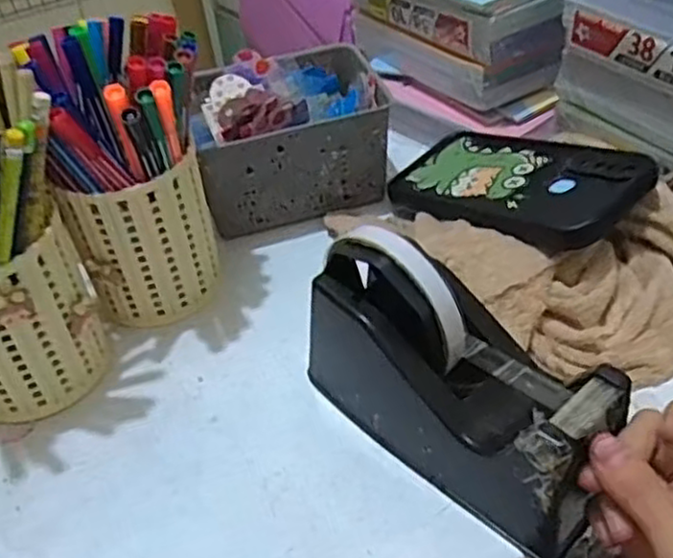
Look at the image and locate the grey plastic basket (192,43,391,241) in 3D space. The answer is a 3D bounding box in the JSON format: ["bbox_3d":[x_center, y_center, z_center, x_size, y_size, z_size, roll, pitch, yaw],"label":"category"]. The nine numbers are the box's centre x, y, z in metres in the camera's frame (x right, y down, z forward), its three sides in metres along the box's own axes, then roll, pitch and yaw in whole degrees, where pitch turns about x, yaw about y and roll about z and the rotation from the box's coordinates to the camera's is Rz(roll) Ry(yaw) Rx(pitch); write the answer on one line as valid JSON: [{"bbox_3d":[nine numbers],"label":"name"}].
[{"bbox_3d":[-0.034,-0.101,0.511,0.128,0.090,0.099,-15,42,-9],"label":"grey plastic basket"}]

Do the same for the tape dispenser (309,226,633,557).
[{"bbox_3d":[0.054,0.039,0.329,0.057,0.100,0.149,-35,48,-29],"label":"tape dispenser"}]

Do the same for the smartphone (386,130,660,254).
[{"bbox_3d":[0.107,-0.060,0.452,0.082,0.013,0.159,-41,37,-20],"label":"smartphone"}]

